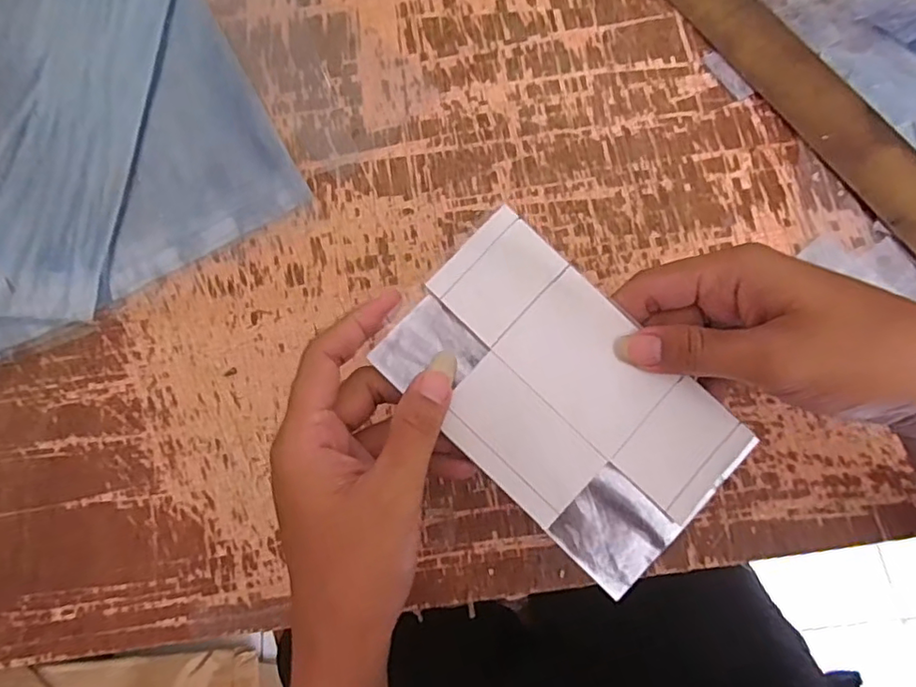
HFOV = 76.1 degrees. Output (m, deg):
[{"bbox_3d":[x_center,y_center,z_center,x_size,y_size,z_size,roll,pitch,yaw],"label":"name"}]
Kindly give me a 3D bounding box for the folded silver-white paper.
[{"bbox_3d":[0.051,0.026,0.291,0.169,0.009,0.102,44,85,2],"label":"folded silver-white paper"}]

